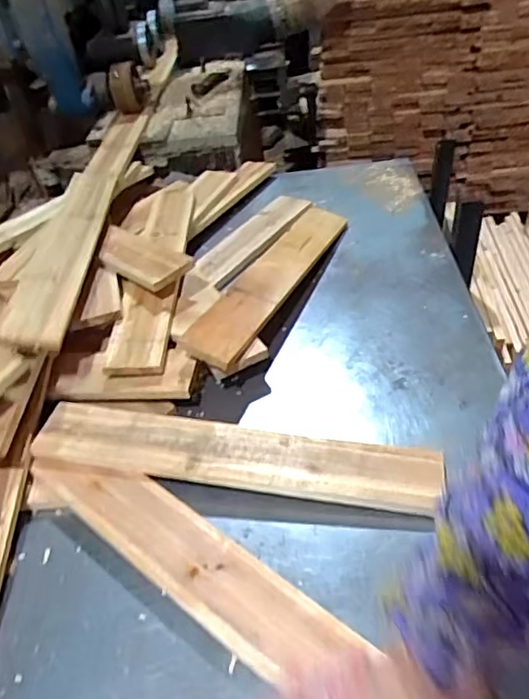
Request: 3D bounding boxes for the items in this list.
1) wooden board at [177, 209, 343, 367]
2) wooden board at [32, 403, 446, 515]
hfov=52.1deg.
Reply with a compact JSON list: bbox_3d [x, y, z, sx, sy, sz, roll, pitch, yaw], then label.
[{"bbox_3d":[0.027,-0.133,0.886,0.086,0.020,0.487,26,40,11],"label":"wooden board"},{"bbox_3d":[-0.038,0.119,0.639,0.468,0.013,0.086,5,43,9],"label":"wooden board"}]

